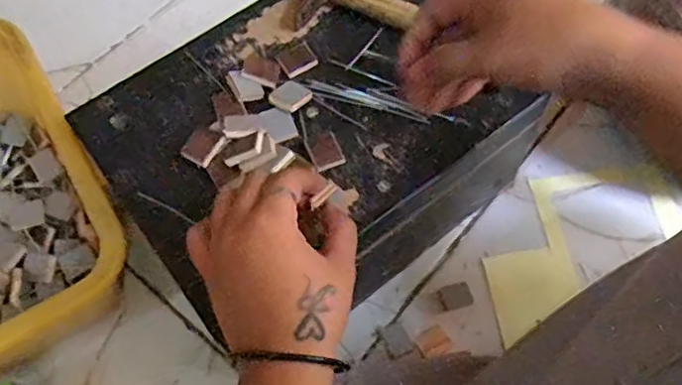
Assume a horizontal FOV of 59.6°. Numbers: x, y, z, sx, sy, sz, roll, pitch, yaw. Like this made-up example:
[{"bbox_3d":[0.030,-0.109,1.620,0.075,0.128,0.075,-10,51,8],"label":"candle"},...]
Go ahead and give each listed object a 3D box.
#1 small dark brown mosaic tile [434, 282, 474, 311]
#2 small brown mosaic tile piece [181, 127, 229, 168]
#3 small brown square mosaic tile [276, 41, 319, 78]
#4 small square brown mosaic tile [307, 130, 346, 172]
[{"bbox_3d":[0.091,0.082,0.474,0.026,0.004,0.019,-14,64,-4],"label":"small dark brown mosaic tile"},{"bbox_3d":[-0.090,-0.031,0.391,0.022,0.004,0.026,30,69,16],"label":"small brown mosaic tile piece"},{"bbox_3d":[-0.031,-0.096,0.428,0.027,0.004,0.023,-33,66,-13],"label":"small brown square mosaic tile"},{"bbox_3d":[-0.010,-0.028,0.396,0.020,0.004,0.026,-21,64,-8],"label":"small square brown mosaic tile"}]

